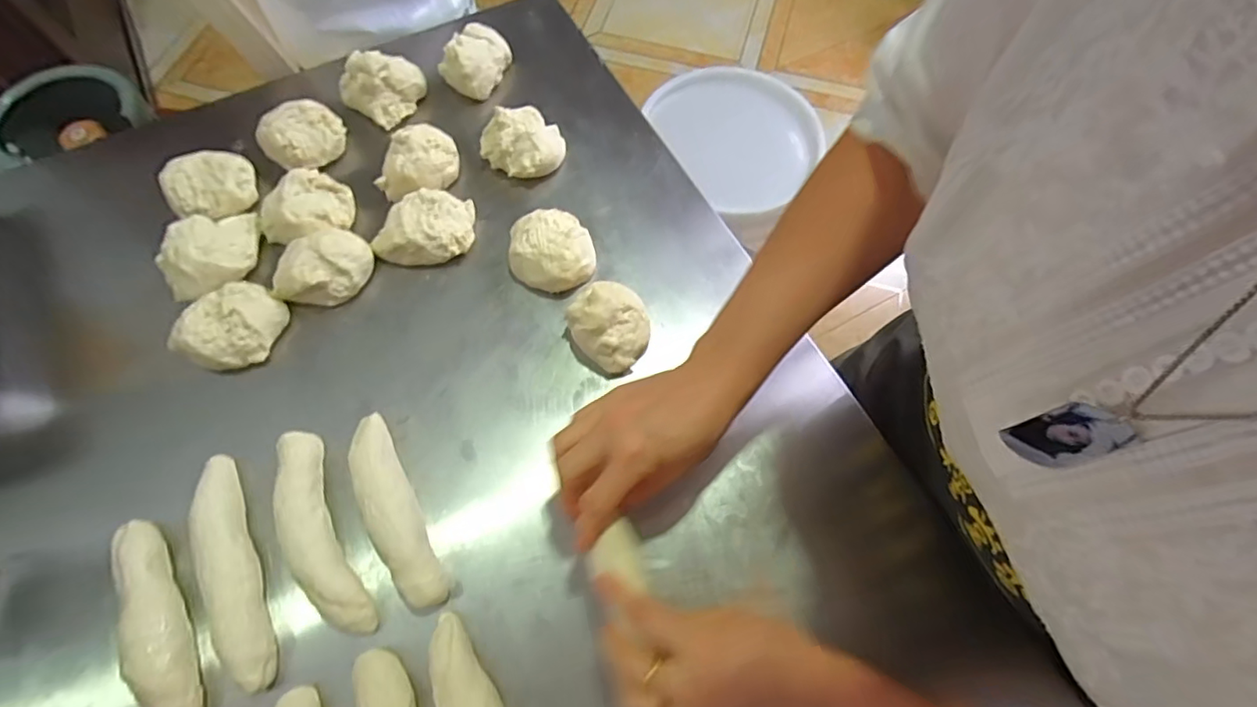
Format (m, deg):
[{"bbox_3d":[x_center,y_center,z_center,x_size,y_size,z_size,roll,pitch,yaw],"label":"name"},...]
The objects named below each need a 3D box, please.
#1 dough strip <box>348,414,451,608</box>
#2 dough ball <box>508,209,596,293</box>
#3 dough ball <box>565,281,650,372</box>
[{"bbox_3d":[-0.183,0.121,0.445,0.040,0.028,0.153,-25,69,-12],"label":"dough strip"},{"bbox_3d":[-0.072,-0.097,0.536,0.076,0.034,0.074,0,66,-1],"label":"dough ball"},{"bbox_3d":[-0.015,-0.024,0.505,0.064,0.060,0.069,0,66,-1],"label":"dough ball"}]

